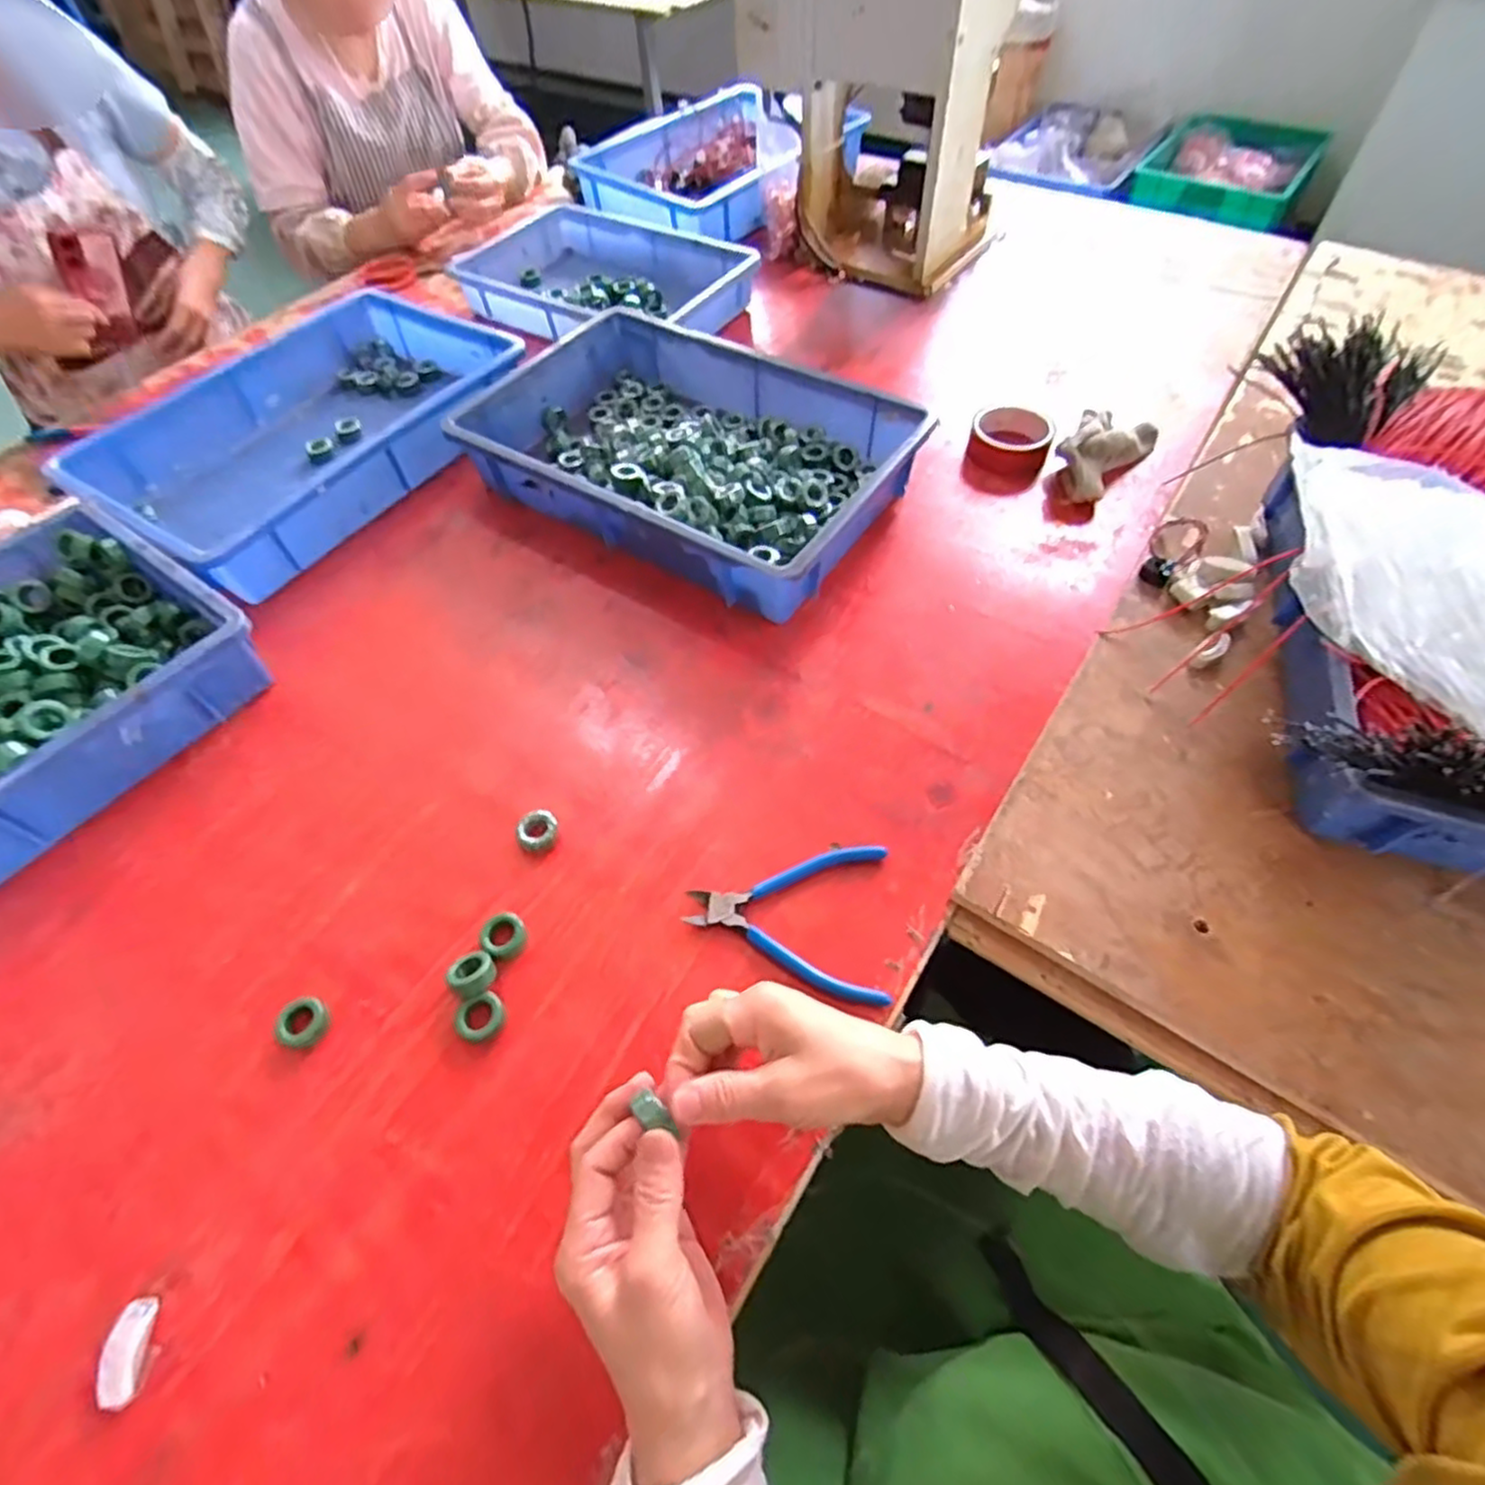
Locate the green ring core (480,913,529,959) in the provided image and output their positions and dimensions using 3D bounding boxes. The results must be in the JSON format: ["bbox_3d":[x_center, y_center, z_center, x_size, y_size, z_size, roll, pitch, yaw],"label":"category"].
[{"bbox_3d":[-0.168,0.137,0.504,0.028,0.016,0.028,-1,56,2],"label":"green ring core"}]

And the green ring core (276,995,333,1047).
[{"bbox_3d":[-0.294,0.188,0.478,0.031,0.015,0.031,-1,56,2],"label":"green ring core"}]

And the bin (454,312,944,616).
[{"bbox_3d":[-0.062,-0.312,0.766,0.443,0.081,0.284,28,62,19],"label":"bin"}]

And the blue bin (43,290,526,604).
[{"bbox_3d":[-0.484,-0.351,0.808,0.310,0.071,0.432,28,62,19],"label":"blue bin"}]

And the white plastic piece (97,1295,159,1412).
[{"bbox_3d":[-0.331,0.328,0.383,0.018,0.012,0.046,-12,57,-6],"label":"white plastic piece"}]

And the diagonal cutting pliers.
[{"bbox_3d":[0.033,0.121,0.510,0.140,0.011,0.113,5,57,6],"label":"diagonal cutting pliers"}]

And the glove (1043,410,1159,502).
[{"bbox_3d":[0.389,-0.315,0.768,0.080,0.049,0.144,29,62,20],"label":"glove"}]

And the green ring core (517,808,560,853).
[{"bbox_3d":[-0.157,0.070,0.551,0.031,0.017,0.033,-1,56,2],"label":"green ring core"}]

